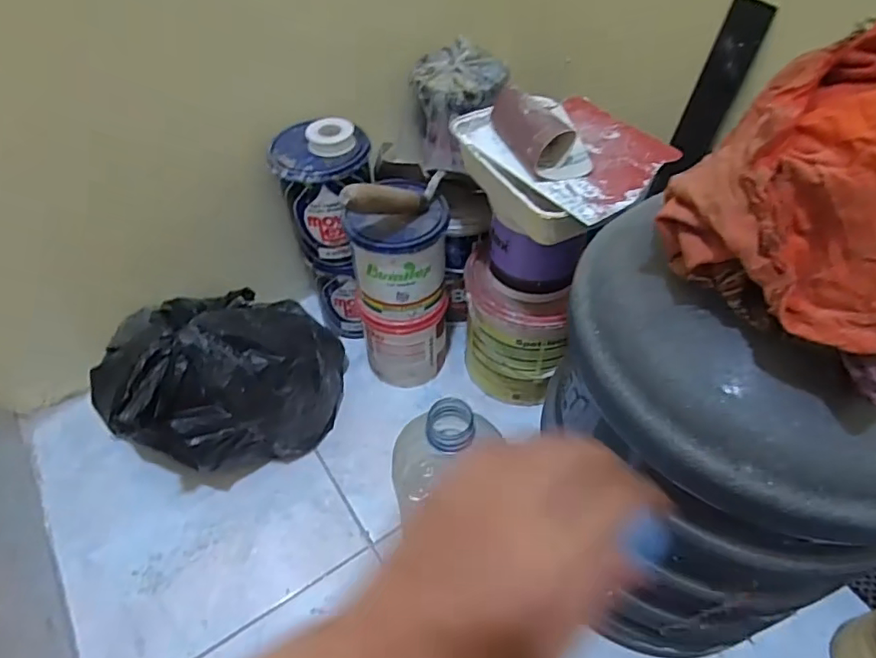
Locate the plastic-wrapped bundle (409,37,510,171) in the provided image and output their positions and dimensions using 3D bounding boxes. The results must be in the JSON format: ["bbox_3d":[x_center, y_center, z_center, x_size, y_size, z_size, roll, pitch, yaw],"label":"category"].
[{"bbox_3d":[0.025,-0.254,0.659,0.097,0.103,0.105,8,50,8],"label":"plastic-wrapped bundle"}]

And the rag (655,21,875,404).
[{"bbox_3d":[0.181,-0.061,0.255,0.090,0.114,0.135,-32,56,-23],"label":"rag"}]

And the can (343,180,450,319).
[{"bbox_3d":[-0.042,-0.086,0.632,0.102,0.114,0.099,-1,50,1],"label":"can"}]

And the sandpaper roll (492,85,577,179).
[{"bbox_3d":[0.085,-0.180,0.508,0.044,0.037,0.098,-13,51,-10],"label":"sandpaper roll"}]

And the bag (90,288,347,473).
[{"bbox_3d":[-0.233,0.069,0.624,0.257,0.206,0.147,-15,51,-11],"label":"bag"}]

